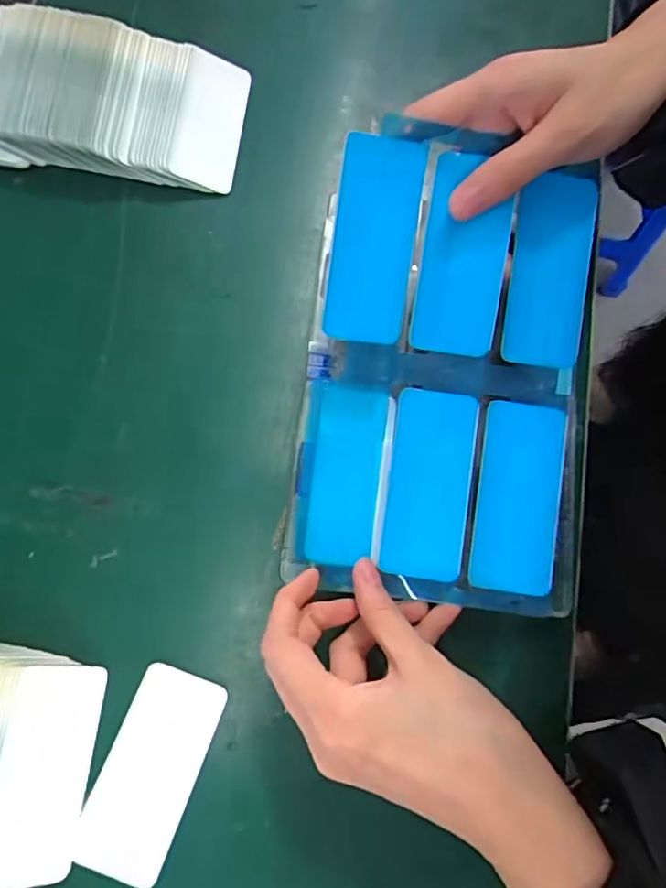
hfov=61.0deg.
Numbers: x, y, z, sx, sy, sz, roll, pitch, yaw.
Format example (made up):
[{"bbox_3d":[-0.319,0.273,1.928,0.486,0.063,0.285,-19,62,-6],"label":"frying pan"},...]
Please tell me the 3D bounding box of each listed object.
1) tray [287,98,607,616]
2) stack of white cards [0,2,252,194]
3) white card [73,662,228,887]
[{"bbox_3d":[0.051,-0.031,0.249,0.127,0.031,0.194,5,97,-1],"label":"tray"},{"bbox_3d":[-0.128,-0.192,0.312,0.149,0.035,0.085,6,76,-2],"label":"stack of white cards"},{"bbox_3d":[-0.078,0.139,0.240,0.038,0.006,0.080,21,73,1],"label":"white card"}]

